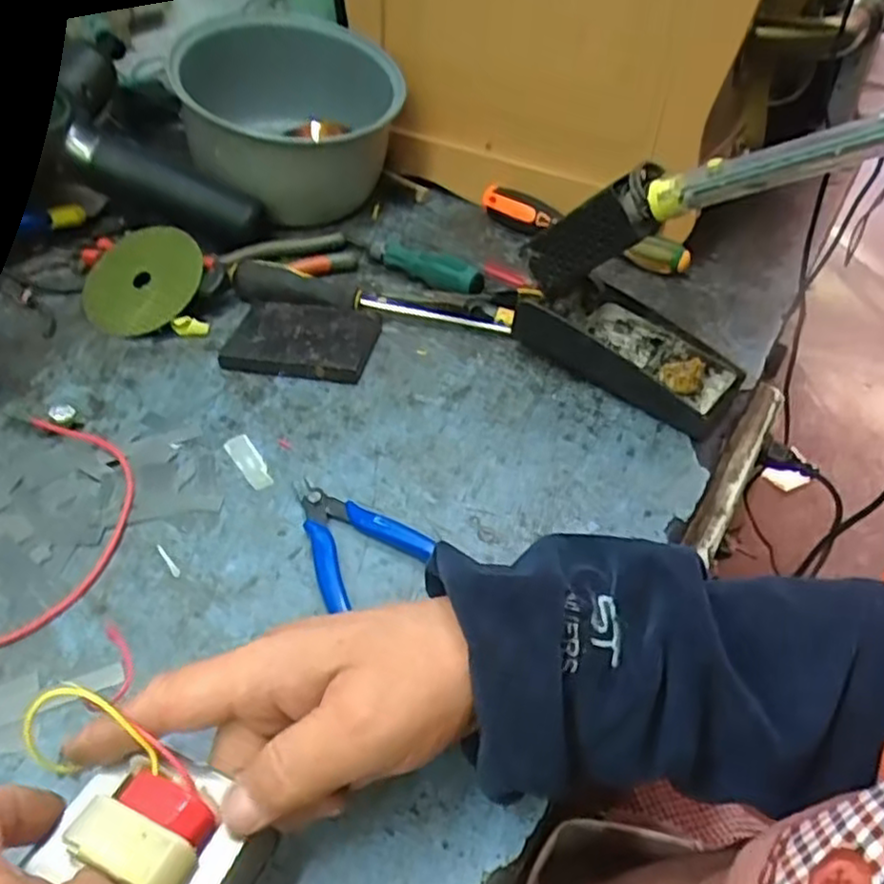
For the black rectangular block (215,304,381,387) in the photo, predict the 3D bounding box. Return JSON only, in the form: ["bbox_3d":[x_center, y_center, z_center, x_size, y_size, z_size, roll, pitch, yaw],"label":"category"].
[{"bbox_3d":[-0.106,-0.080,0.552,0.105,0.016,0.085,6,43,3],"label":"black rectangular block"}]

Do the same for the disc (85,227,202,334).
[{"bbox_3d":[-0.243,-0.134,0.585,0.099,0.004,0.108,-6,62,12],"label":"disc"}]

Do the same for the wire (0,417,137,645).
[{"bbox_3d":[-0.215,0.080,0.381,0.072,0.013,0.274,-3,44,-6],"label":"wire"}]

